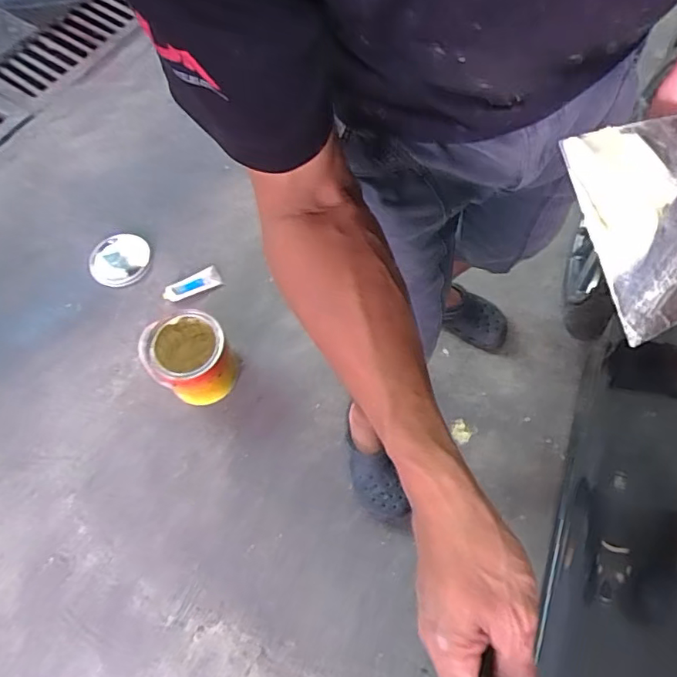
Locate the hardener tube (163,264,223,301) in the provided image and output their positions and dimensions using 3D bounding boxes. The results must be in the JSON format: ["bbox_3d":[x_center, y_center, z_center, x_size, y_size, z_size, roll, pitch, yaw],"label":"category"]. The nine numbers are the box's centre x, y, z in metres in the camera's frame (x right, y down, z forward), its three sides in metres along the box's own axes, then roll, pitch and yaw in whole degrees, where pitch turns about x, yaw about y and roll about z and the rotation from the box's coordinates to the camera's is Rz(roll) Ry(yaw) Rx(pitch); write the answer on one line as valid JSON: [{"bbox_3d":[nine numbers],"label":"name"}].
[{"bbox_3d":[-0.359,-0.130,1.359,0.141,0.020,0.058,-28,68,-24],"label":"hardener tube"}]

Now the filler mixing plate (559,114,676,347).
[{"bbox_3d":[0.183,-0.068,0.313,0.082,0.004,0.116,-22,90,-3],"label":"filler mixing plate"}]

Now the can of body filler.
[{"bbox_3d":[-0.322,0.044,1.196,0.166,0.192,0.169,-3,64,5],"label":"can of body filler"}]

